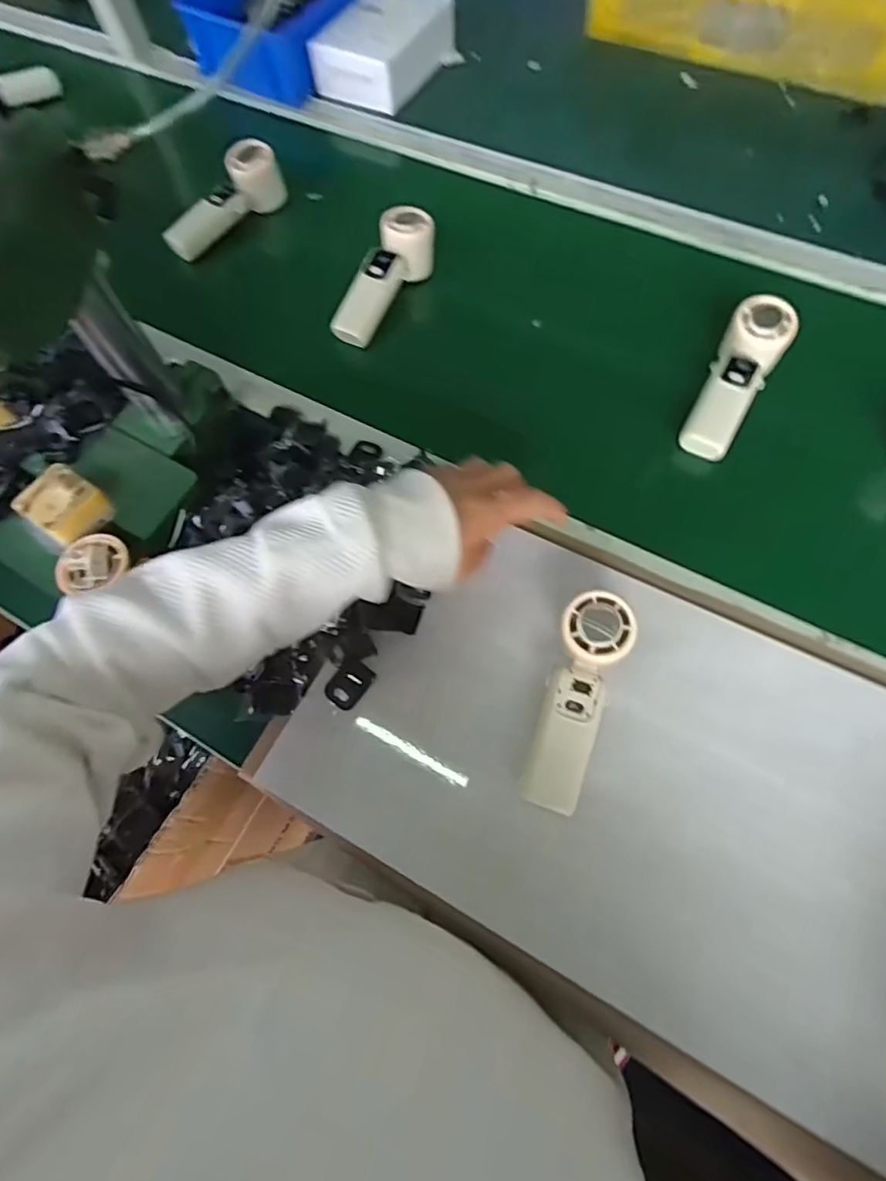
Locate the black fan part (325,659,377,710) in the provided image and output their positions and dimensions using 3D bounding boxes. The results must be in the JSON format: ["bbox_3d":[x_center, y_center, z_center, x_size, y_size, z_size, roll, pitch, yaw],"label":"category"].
[{"bbox_3d":[-0.079,0.078,0.488,0.029,0.004,0.040,33,72,16],"label":"black fan part"}]

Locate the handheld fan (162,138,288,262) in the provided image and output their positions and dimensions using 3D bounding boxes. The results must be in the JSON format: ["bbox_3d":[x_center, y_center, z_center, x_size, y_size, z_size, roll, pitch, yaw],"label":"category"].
[{"bbox_3d":[-0.267,-0.471,0.709,0.055,0.053,0.169,36,73,17],"label":"handheld fan"}]

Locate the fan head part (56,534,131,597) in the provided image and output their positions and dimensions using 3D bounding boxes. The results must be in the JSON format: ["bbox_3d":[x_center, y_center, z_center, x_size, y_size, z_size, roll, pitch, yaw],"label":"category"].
[{"bbox_3d":[-0.293,-0.022,0.486,0.052,0.011,0.055,-1,66,3],"label":"fan head part"}]

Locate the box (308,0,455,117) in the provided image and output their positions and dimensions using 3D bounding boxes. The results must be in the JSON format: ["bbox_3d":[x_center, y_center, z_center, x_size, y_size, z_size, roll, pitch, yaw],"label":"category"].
[{"bbox_3d":[-0.083,-0.765,0.814,0.129,0.067,0.183,26,70,14],"label":"box"}]

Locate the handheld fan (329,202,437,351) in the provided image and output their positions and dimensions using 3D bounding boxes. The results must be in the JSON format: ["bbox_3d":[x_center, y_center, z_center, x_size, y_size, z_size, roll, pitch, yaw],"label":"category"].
[{"bbox_3d":[-0.063,-0.347,0.646,0.056,0.052,0.166,21,69,12],"label":"handheld fan"}]

